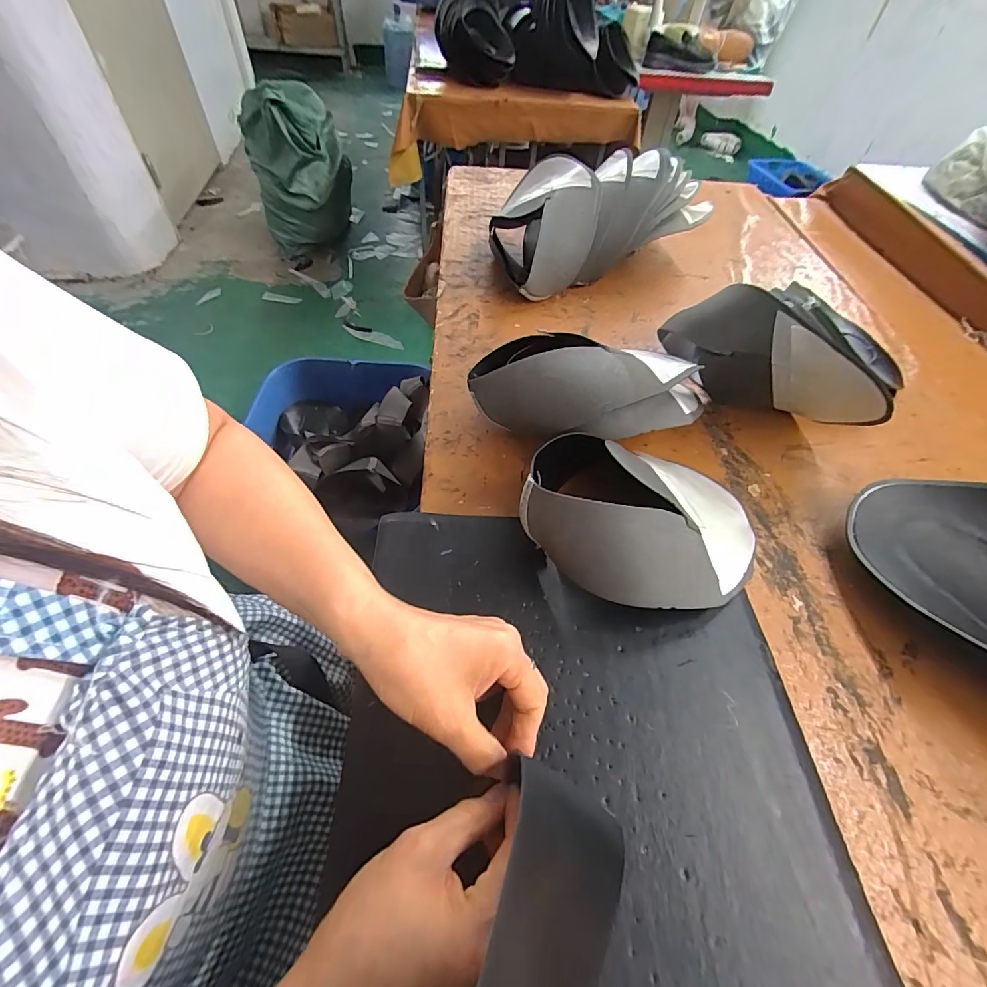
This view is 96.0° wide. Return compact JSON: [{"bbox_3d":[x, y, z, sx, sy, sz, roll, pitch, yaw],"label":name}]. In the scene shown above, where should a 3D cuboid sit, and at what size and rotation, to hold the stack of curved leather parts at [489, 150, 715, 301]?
[{"bbox_3d":[0.137,-0.419,0.675,0.293,0.141,0.198,-16,56,-16],"label":"stack of curved leather parts"}]

